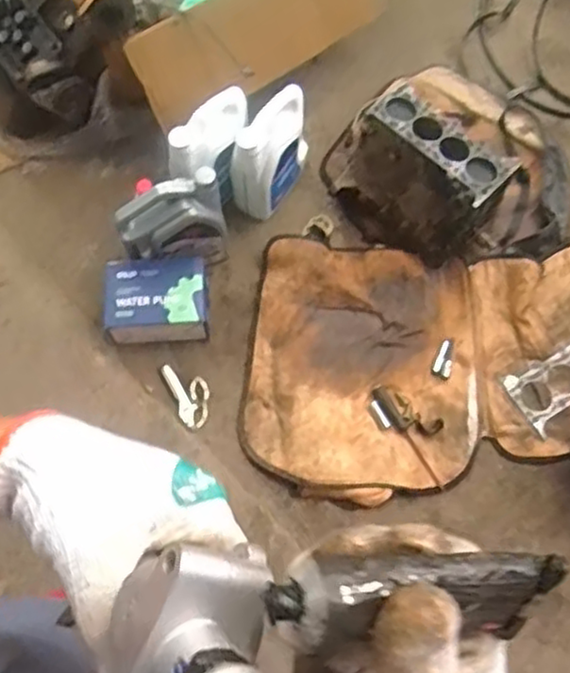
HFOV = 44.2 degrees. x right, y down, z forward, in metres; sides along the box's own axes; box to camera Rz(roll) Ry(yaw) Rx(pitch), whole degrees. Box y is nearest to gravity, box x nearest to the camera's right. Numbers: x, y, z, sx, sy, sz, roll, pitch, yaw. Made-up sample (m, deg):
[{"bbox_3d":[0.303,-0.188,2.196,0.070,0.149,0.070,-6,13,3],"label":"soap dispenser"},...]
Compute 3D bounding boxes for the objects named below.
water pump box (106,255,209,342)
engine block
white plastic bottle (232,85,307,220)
[{"bbox_3d":[-0.285,-0.079,1.563,0.221,0.120,0.175,-1,73,-1],"label":"water pump box"},{"bbox_3d":[0.290,-0.365,1.610,0.376,0.217,0.249,39,76,11],"label":"engine block"},{"bbox_3d":[-0.023,-0.404,1.587,0.215,0.257,0.108,-43,77,-12],"label":"white plastic bottle"}]

